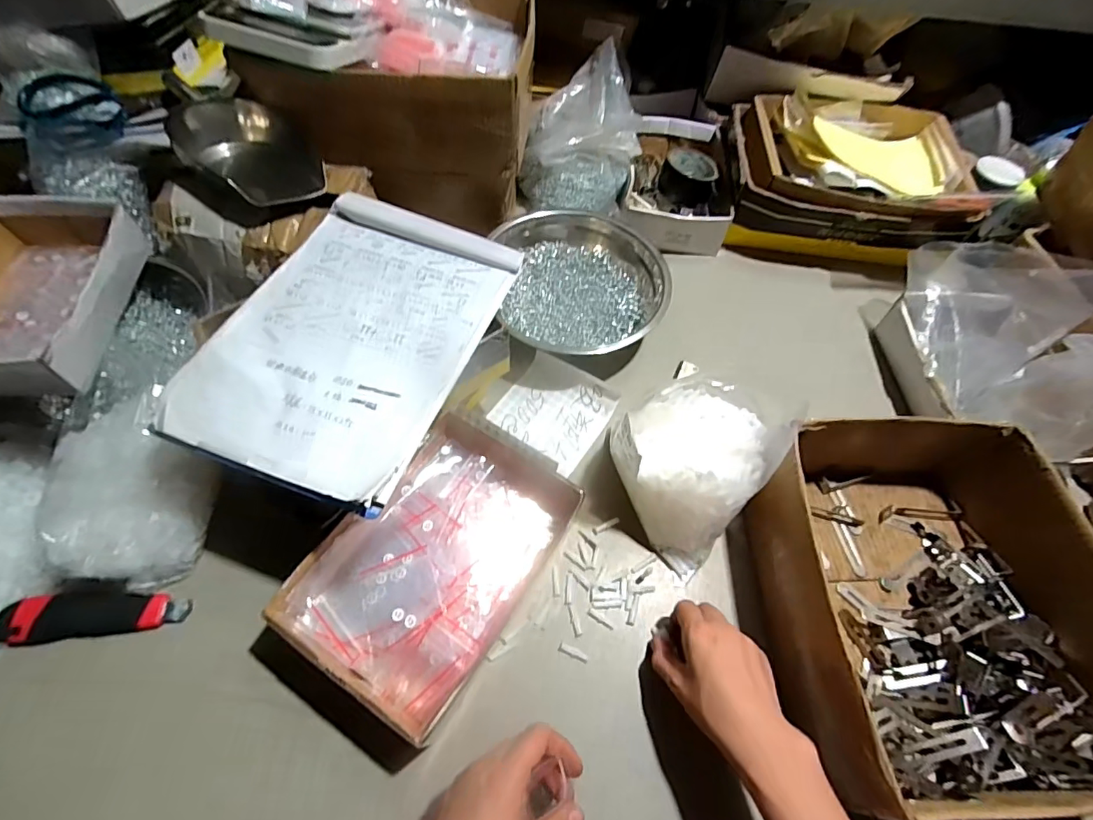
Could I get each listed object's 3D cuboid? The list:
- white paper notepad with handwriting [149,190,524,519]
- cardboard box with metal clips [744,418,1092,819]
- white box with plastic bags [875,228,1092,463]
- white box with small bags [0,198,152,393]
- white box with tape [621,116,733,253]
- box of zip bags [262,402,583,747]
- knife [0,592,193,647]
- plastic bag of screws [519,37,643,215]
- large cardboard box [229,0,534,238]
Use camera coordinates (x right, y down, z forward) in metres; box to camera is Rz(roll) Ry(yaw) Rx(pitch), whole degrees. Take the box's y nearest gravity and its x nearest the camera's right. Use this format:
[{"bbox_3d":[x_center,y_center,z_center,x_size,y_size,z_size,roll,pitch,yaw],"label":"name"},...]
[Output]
[{"bbox_3d":[-0.176,-0.076,0.472,0.215,0.012,0.306,20,60,8],"label":"white paper notepad with handwriting"},{"bbox_3d":[0.353,0.170,0.476,0.263,0.123,0.310,-1,59,-4],"label":"cardboard box with metal clips"},{"bbox_3d":[0.550,-0.091,0.612,0.172,0.158,0.306,2,59,-3],"label":"white box with plastic bags"},{"bbox_3d":[-0.557,-0.129,0.547,0.174,0.066,0.244,1,59,-3],"label":"white box with small bags"},{"bbox_3d":[0.210,-0.364,0.812,0.151,0.066,0.257,10,59,2],"label":"white box with tape"},{"bbox_3d":[-0.104,0.143,0.489,0.178,0.071,0.256,30,62,14],"label":"box of zip bags"},{"bbox_3d":[-0.418,0.188,0.466,0.155,0.018,0.039,-5,60,-7],"label":"knife"},{"bbox_3d":[0.055,-0.422,0.769,0.169,0.142,0.199,11,59,3],"label":"plastic bag of screws"},{"bbox_3d":[-0.184,-0.421,0.708,0.326,0.218,0.271,5,59,0],"label":"large cardboard box"}]

